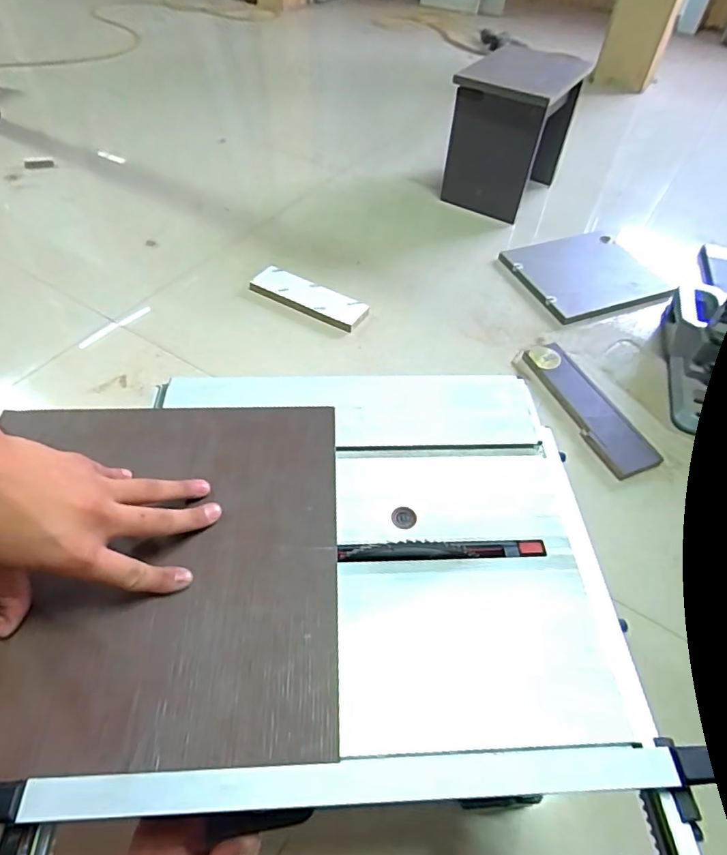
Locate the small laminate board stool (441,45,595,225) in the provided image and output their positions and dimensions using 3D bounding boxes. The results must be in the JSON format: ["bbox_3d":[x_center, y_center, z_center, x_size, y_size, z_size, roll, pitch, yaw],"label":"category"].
[{"bbox_3d":[0.384,-0.779,1.332,0.254,0.311,0.337,31,56,21],"label":"small laminate board stool"}]

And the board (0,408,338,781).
[{"bbox_3d":[-0.170,0.095,0.388,0.294,0.015,0.279,-1,51,-3],"label":"board"}]

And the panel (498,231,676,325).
[{"bbox_3d":[0.507,-0.356,1.178,0.294,0.025,0.263,-19,54,-17],"label":"panel"}]

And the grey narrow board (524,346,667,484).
[{"bbox_3d":[0.401,-0.039,0.921,0.095,0.018,0.297,-15,53,-14],"label":"grey narrow board"}]

